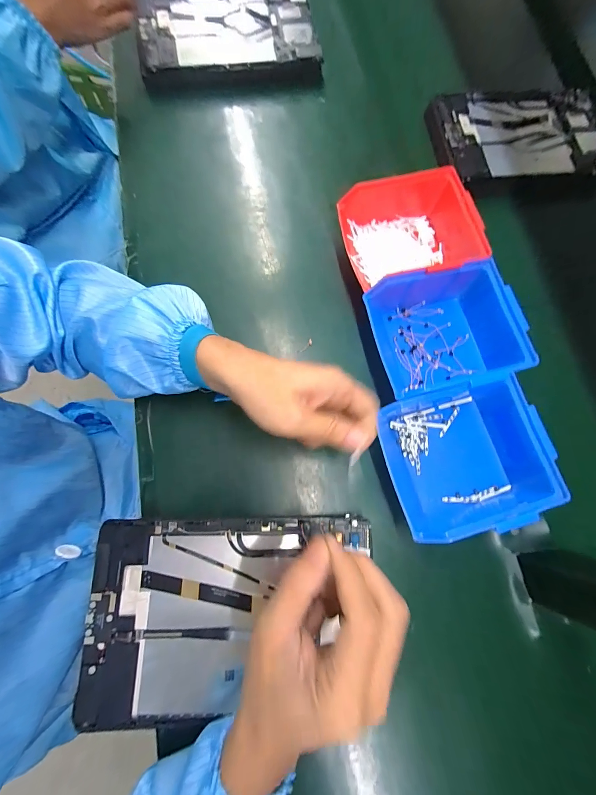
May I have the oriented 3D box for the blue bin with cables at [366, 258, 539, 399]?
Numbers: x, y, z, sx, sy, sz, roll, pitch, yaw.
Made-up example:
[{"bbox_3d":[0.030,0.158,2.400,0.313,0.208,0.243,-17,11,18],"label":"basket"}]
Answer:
[{"bbox_3d":[0.150,-0.065,0.343,0.141,0.074,0.117,-10,76,-4],"label":"blue bin with cables"}]

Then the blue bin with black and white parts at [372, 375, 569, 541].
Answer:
[{"bbox_3d":[0.159,0.052,0.312,0.144,0.066,0.136,-11,76,-4],"label":"blue bin with black and white parts"}]

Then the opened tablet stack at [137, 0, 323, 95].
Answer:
[{"bbox_3d":[-0.086,-0.513,0.458,0.226,0.036,0.178,-5,75,-3],"label":"opened tablet stack"}]

